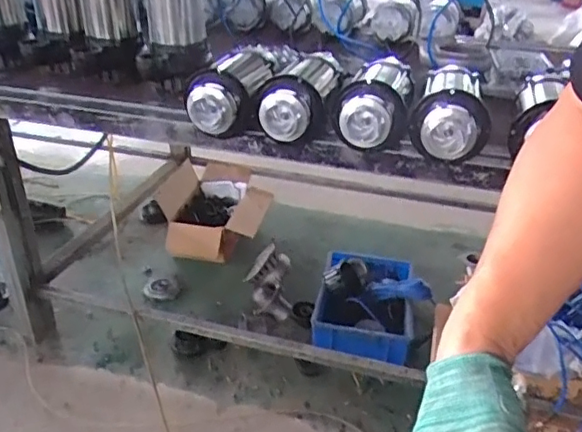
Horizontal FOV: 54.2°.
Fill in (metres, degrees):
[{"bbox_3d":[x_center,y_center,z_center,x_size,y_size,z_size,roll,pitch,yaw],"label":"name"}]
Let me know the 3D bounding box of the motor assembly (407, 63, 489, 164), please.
[{"bbox_3d":[0.325,-0.214,1.128,0.132,0.127,0.310,11,31,16],"label":"motor assembly"}]

